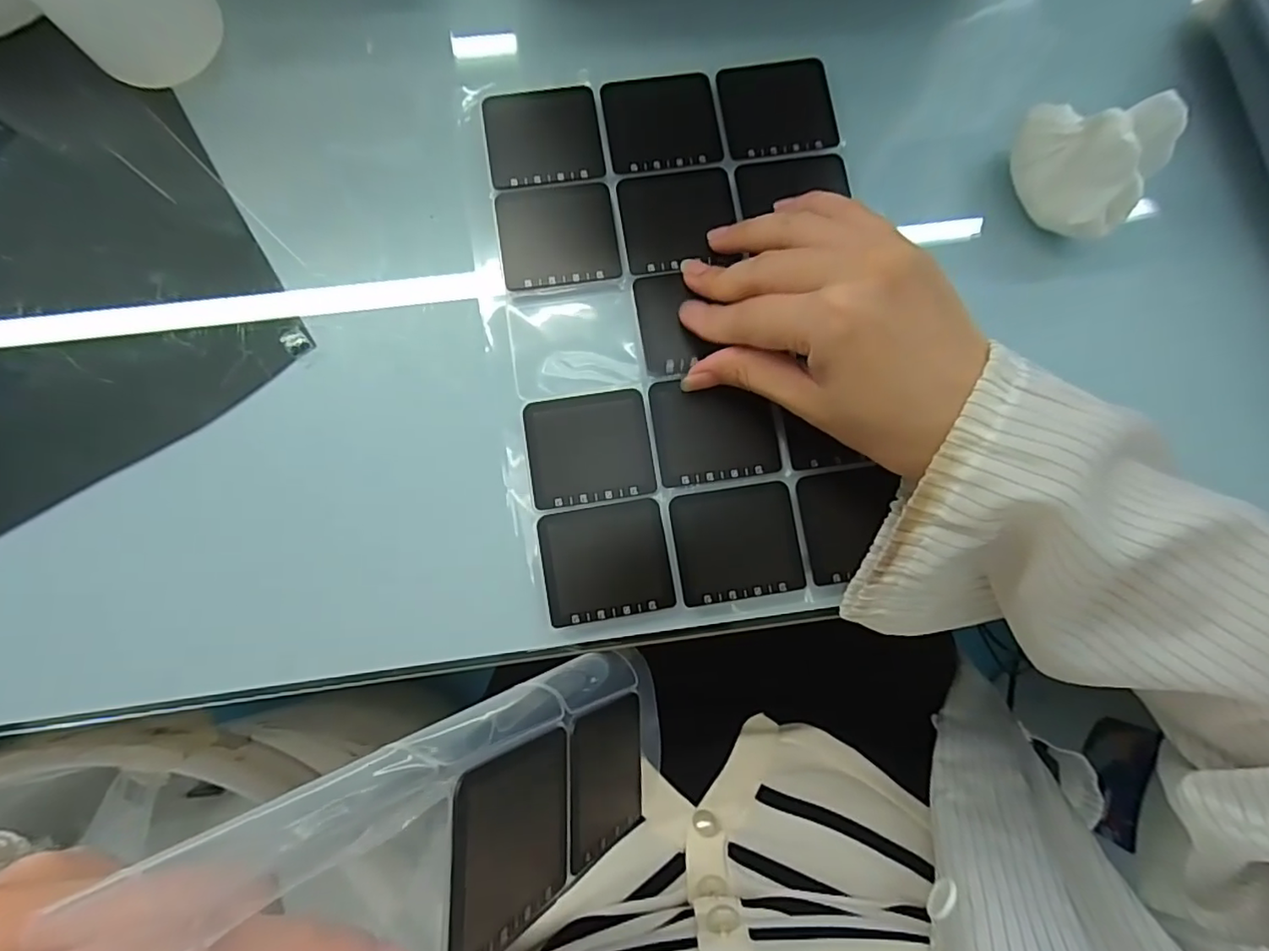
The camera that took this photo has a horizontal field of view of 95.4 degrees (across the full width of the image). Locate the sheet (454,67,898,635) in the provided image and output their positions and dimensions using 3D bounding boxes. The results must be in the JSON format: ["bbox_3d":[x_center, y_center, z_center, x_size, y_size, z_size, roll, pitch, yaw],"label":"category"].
[{"bbox_3d":[0.021,-0.068,0.273,0.178,0.005,0.268,-8,83,-2],"label":"sheet"}]

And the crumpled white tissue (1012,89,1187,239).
[{"bbox_3d":[0.212,-0.142,0.262,0.062,0.034,0.046,16,82,1],"label":"crumpled white tissue"}]

